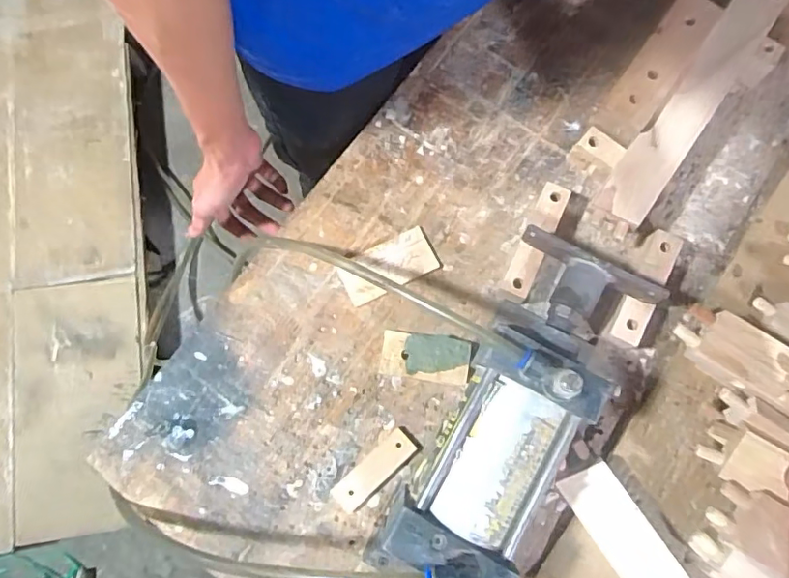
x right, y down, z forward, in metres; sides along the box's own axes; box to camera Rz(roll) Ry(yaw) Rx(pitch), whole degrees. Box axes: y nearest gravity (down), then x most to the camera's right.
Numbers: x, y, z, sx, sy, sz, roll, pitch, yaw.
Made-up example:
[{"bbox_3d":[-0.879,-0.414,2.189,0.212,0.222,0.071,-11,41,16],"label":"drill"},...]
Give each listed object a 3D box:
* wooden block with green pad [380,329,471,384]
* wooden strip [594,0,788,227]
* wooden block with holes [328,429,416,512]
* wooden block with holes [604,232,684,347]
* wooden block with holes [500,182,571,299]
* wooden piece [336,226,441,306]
[{"bbox_3d":[0.027,0.062,0.492,0.078,0.019,0.040,8,80,2],"label":"wooden block with green pad"},{"bbox_3d":[0.268,-0.174,0.483,0.043,0.010,0.275,35,82,7],"label":"wooden strip"},{"bbox_3d":[-0.017,0.157,0.473,0.080,0.009,0.026,-42,82,-6],"label":"wooden block with holes"},{"bbox_3d":[0.216,0.000,0.489,0.032,0.038,0.107,26,81,6],"label":"wooden block with holes"},{"bbox_3d":[0.127,-0.042,0.500,0.024,0.036,0.107,25,81,5],"label":"wooden block with holes"},{"bbox_3d":[-0.006,-0.022,0.512,0.088,0.007,0.046,-25,80,-4],"label":"wooden piece"}]

